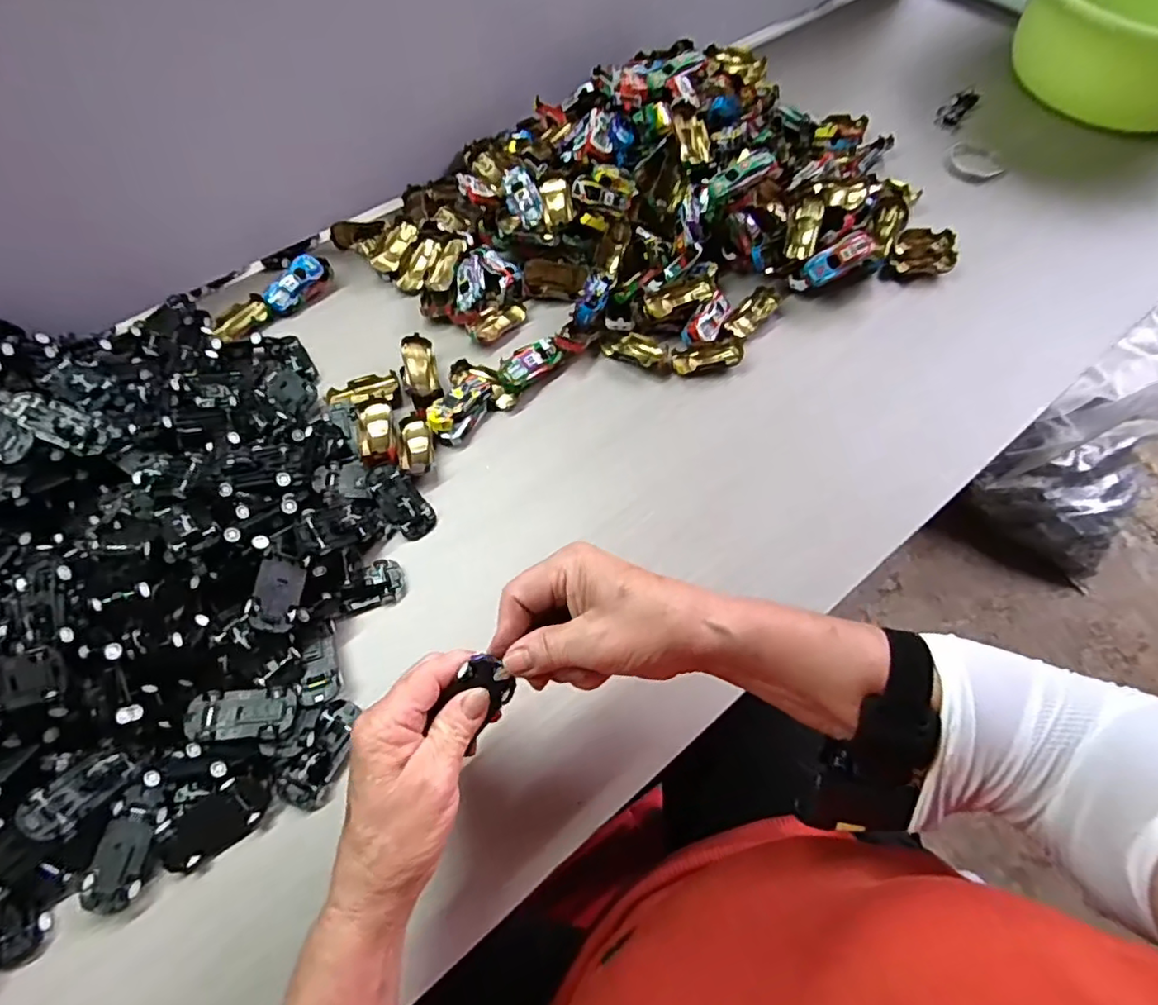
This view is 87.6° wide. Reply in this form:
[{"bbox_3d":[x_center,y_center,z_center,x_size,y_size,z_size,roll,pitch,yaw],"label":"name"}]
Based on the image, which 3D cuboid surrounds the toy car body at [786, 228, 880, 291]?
[{"bbox_3d":[0.240,-0.228,0.572,0.078,0.018,0.030,-27,65,16],"label":"toy car body"}]

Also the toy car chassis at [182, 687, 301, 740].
[{"bbox_3d":[-0.215,0.136,0.387,0.062,0.015,0.030,-4,62,-2],"label":"toy car chassis"}]

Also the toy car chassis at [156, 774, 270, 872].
[{"bbox_3d":[-0.222,0.194,0.367,0.062,0.015,0.029,-30,69,-16],"label":"toy car chassis"}]

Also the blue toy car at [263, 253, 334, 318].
[{"bbox_3d":[-0.274,-0.212,0.588,0.027,0.026,0.069,36,67,17],"label":"blue toy car"}]

